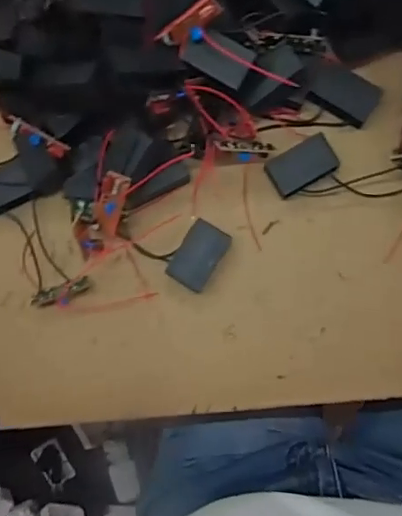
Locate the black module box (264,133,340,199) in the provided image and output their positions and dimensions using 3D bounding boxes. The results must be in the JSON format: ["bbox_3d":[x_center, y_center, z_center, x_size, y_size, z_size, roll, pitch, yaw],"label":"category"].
[{"bbox_3d":[0.074,-0.067,0.407,0.049,0.009,0.030,-30,84,0],"label":"black module box"}]

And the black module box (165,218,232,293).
[{"bbox_3d":[-0.001,-0.002,0.403,0.030,0.014,0.047,33,88,5],"label":"black module box"}]

